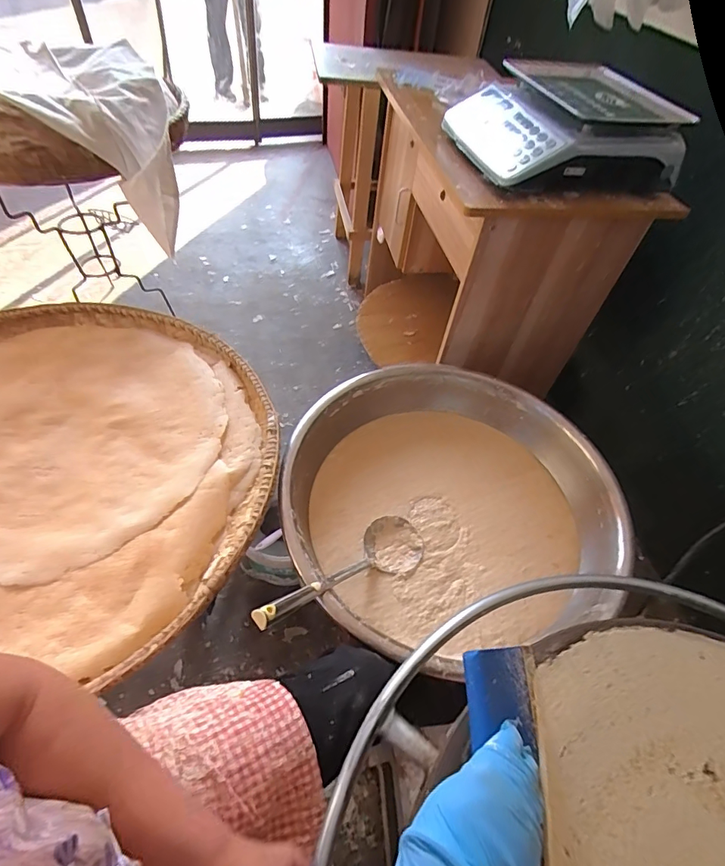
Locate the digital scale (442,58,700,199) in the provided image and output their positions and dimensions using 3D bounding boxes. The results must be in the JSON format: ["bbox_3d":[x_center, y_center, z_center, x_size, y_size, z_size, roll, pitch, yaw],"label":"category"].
[{"bbox_3d":[0.363,-0.553,0.813,0.328,0.110,0.320,-15,55,-17],"label":"digital scale"}]

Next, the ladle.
[{"bbox_3d":[-0.027,0.208,0.701,0.107,0.069,0.377,44,24,26],"label":"ladle"}]

